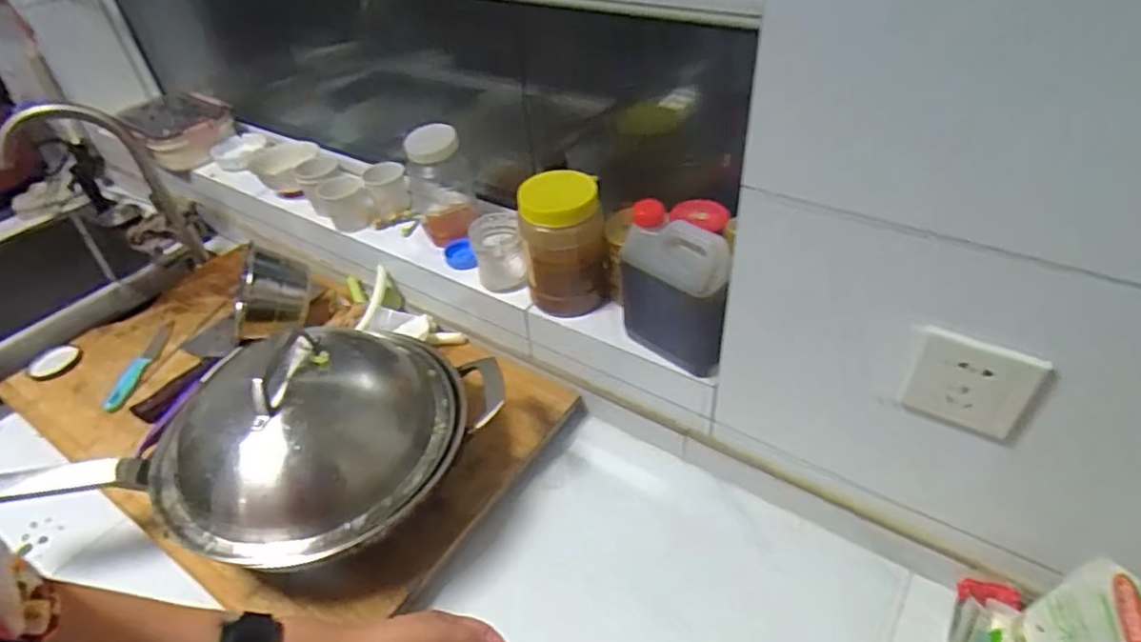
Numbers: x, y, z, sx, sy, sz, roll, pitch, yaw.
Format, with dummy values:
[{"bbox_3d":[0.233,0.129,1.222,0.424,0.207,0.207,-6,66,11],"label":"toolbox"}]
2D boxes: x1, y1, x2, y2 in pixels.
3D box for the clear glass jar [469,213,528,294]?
[{"bbox_3d":[-0.094,-0.089,0.830,0.067,0.074,0.074,-12,43,-6],"label":"clear glass jar"}]

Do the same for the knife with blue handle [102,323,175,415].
[{"bbox_3d":[-0.636,0.067,0.926,0.034,0.008,0.172,-5,43,2],"label":"knife with blue handle"}]

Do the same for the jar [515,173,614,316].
[{"bbox_3d":[-0.006,-0.094,0.760,0.104,0.160,0.081,-6,43,0],"label":"jar"}]

